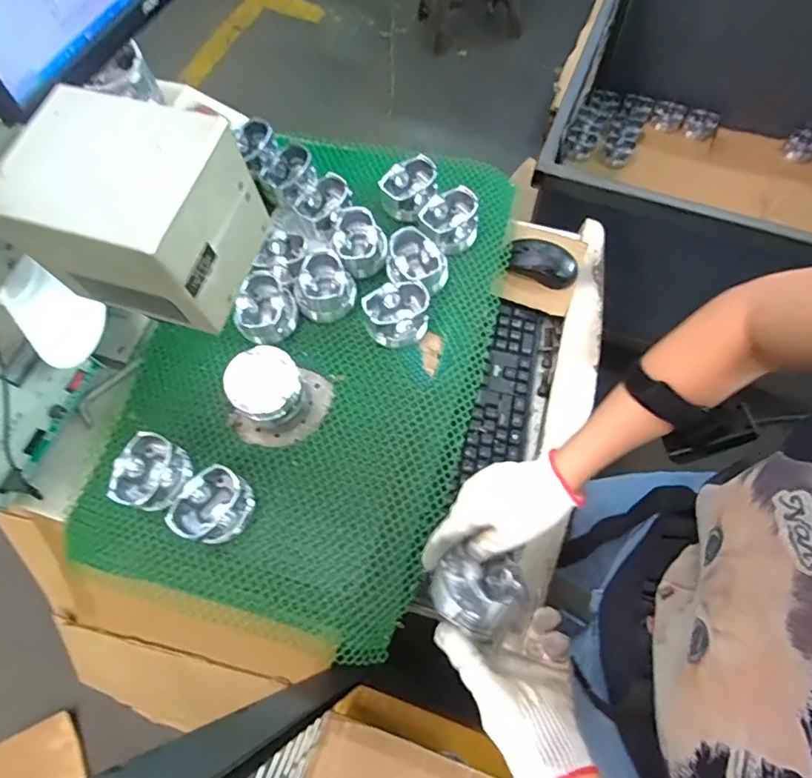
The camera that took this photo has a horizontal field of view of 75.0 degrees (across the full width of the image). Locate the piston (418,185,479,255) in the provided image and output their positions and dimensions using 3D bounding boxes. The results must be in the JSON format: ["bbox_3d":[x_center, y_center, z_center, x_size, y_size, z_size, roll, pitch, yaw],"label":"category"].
[{"bbox_3d":[0.062,-0.232,0.741,0.088,0.051,0.070,-29,69,-9],"label":"piston"}]

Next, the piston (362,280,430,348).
[{"bbox_3d":[-0.009,-0.096,0.683,0.081,0.050,0.069,-10,67,-1],"label":"piston"}]

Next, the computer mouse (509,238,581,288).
[{"bbox_3d":[0.206,-0.191,0.790,0.101,0.034,0.059,20,70,11],"label":"computer mouse"}]

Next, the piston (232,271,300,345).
[{"bbox_3d":[-0.182,-0.103,0.693,0.067,0.053,0.082,19,70,11],"label":"piston"}]

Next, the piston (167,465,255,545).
[{"bbox_3d":[-0.220,0.133,0.605,0.073,0.051,0.084,33,73,15],"label":"piston"}]

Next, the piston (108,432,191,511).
[{"bbox_3d":[-0.295,0.100,0.620,0.069,0.049,0.083,18,69,10],"label":"piston"}]

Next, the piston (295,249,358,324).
[{"bbox_3d":[-0.109,-0.139,0.705,0.078,0.056,0.084,-1,67,3],"label":"piston"}]

